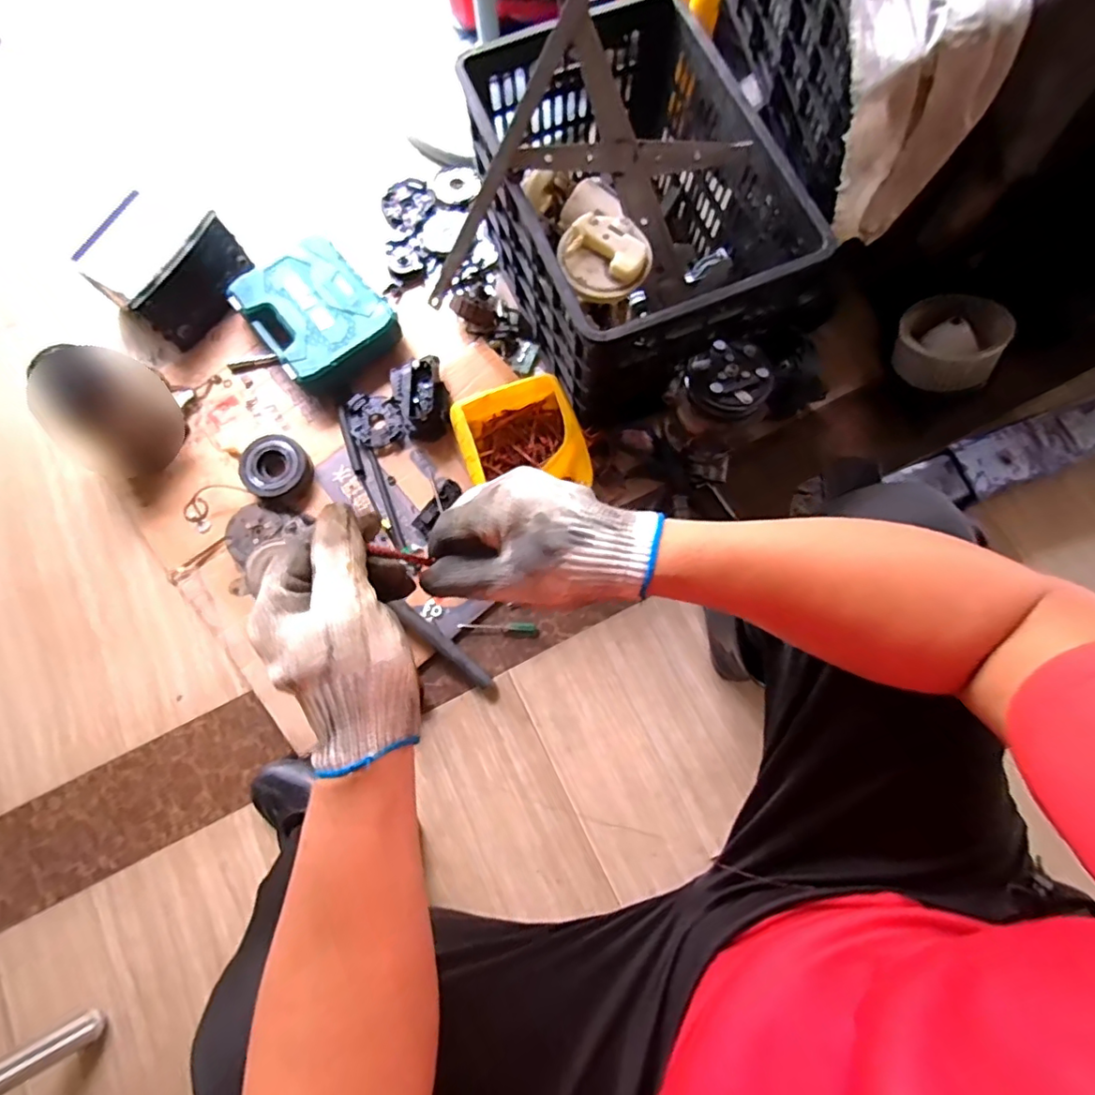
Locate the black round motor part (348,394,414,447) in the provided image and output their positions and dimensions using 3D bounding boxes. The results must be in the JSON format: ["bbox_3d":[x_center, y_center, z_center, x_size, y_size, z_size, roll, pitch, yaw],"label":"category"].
[{"bbox_3d":[-0.285,-0.213,0.947,0.089,0.032,0.096,0,76,1],"label":"black round motor part"}]

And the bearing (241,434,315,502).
[{"bbox_3d":[-0.443,-0.128,0.924,0.115,0.042,0.106,36,79,10],"label":"bearing"}]

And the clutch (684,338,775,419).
[{"bbox_3d":[0.249,-0.233,0.768,0.109,0.042,0.101,0,77,1],"label":"clutch"}]

